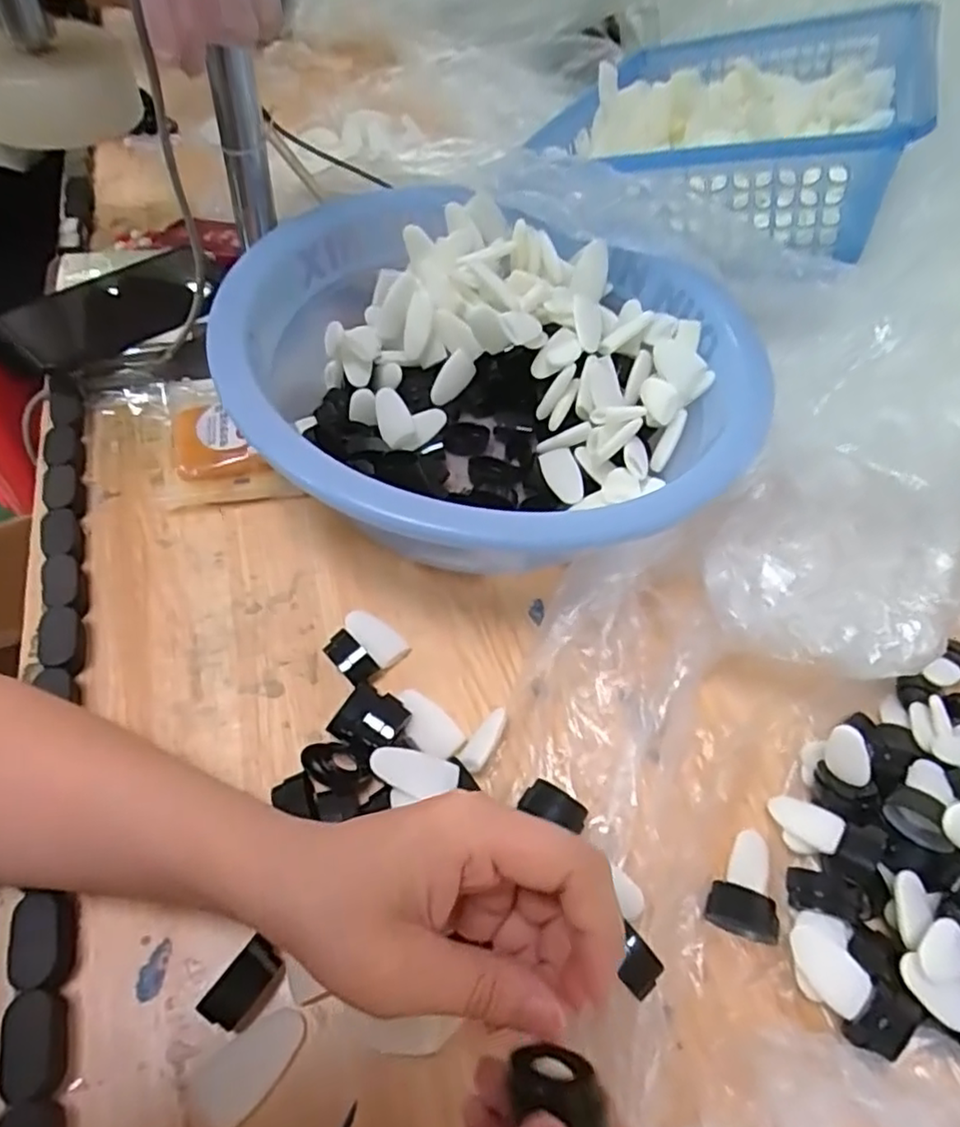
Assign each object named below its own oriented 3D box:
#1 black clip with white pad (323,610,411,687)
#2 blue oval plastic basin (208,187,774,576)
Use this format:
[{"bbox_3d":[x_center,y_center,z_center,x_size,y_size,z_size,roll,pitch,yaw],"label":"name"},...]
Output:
[{"bbox_3d":[-0.069,0.048,0.384,0.040,0.013,0.041,35,58,16],"label":"black clip with white pad"},{"bbox_3d":[0.008,-0.122,0.451,0.328,0.108,0.339,-21,61,-20],"label":"blue oval plastic basin"}]

